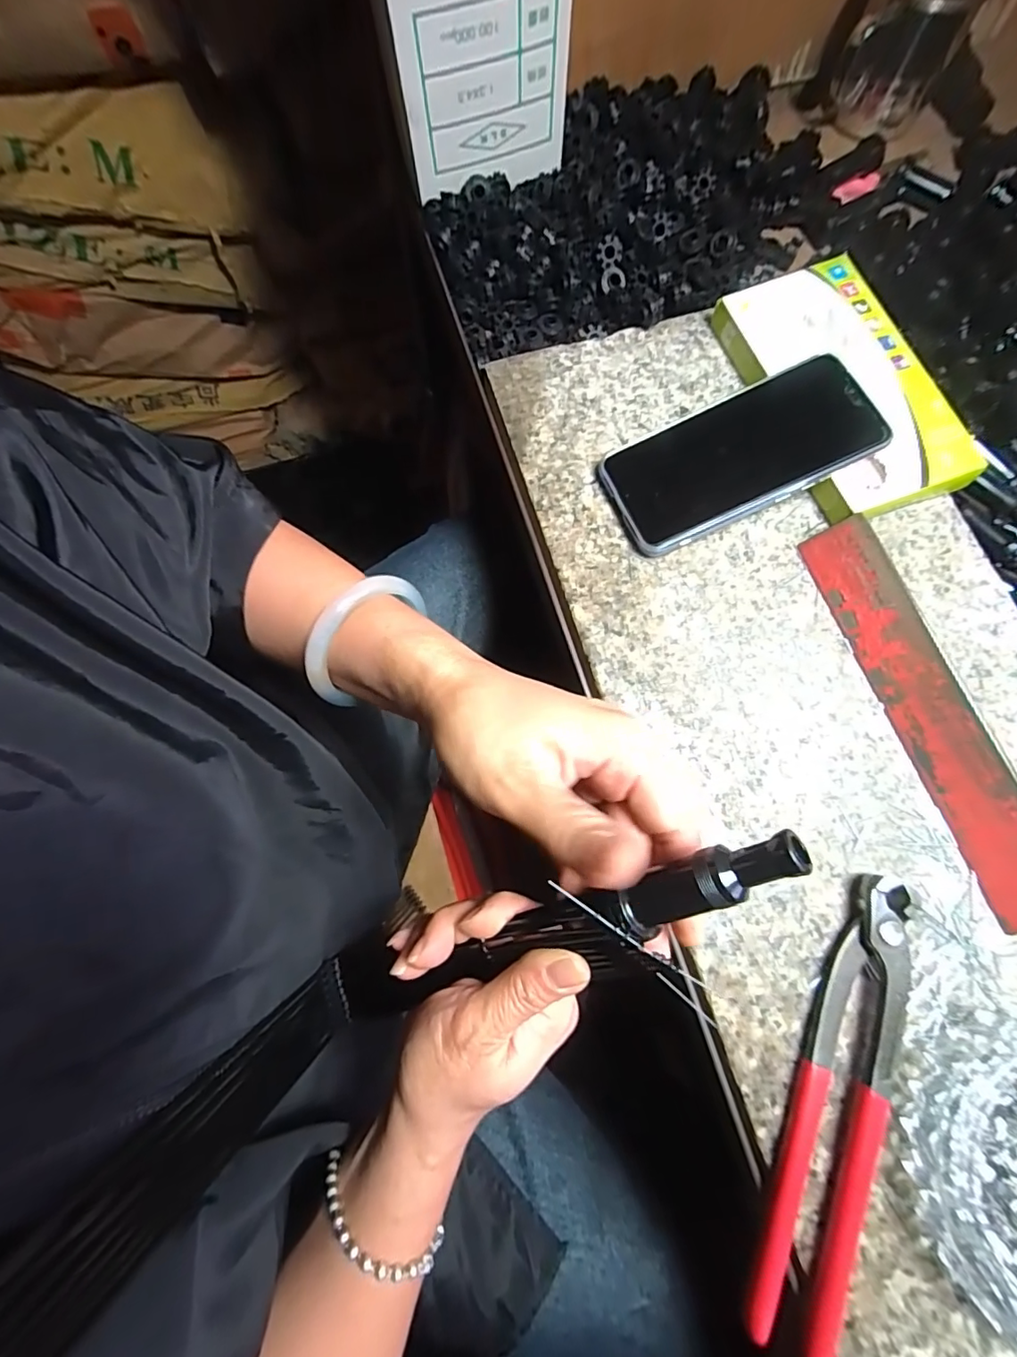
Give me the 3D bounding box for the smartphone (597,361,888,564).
[{"bbox_3d":[0.140,-0.138,0.315,0.157,0.008,0.077,-25,72,4],"label":"smartphone"}]

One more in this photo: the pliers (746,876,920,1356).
[{"bbox_3d":[0.156,0.192,0.235,0.038,0.018,0.192,25,77,7],"label":"pliers"}]

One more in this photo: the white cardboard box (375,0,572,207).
[{"bbox_3d":[-0.024,-0.429,0.336,0.126,0.143,0.095,-12,76,-2],"label":"white cardboard box"}]

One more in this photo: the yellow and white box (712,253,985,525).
[{"bbox_3d":[0.213,-0.188,0.333,0.088,0.031,0.177,-18,76,-4],"label":"yellow and white box"}]

